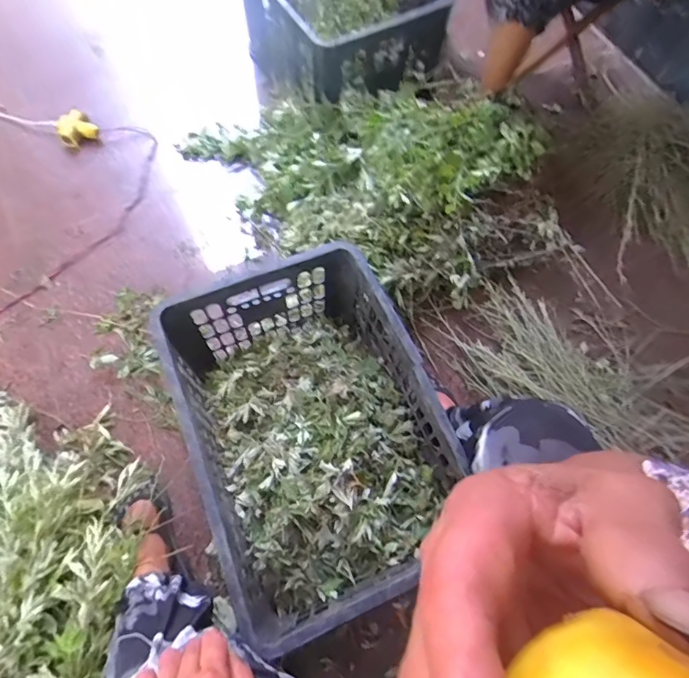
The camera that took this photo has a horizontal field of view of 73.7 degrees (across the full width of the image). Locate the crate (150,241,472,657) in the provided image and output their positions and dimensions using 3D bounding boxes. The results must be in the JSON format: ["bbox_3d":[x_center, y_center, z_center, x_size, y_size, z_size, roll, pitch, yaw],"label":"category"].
[{"bbox_3d":[-0.051,0.137,0.735,0.339,0.221,0.495,-21,69,-11],"label":"crate"}]

